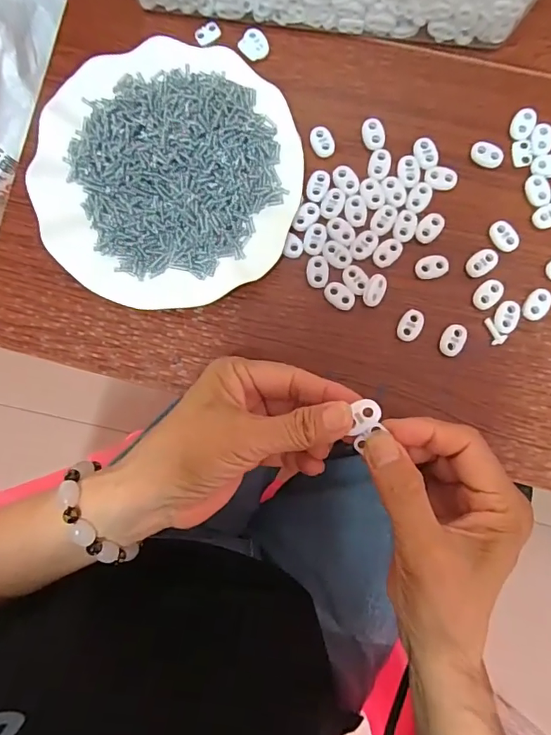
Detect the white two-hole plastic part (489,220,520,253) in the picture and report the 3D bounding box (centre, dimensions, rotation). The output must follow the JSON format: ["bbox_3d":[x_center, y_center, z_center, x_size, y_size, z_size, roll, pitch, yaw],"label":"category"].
[{"bbox_3d":[0.161,-0.092,0.338,0.017,0.005,0.023,-30,86,2],"label":"white two-hole plastic part"}]

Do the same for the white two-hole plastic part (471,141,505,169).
[{"bbox_3d":[0.151,-0.152,0.344,0.022,0.006,0.015,26,89,4],"label":"white two-hole plastic part"}]

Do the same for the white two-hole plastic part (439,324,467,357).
[{"bbox_3d":[0.123,-0.019,0.334,0.015,0.004,0.023,26,89,4],"label":"white two-hole plastic part"}]

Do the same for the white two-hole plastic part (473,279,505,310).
[{"bbox_3d":[0.148,-0.051,0.334,0.023,0.004,0.015,-41,86,1],"label":"white two-hole plastic part"}]

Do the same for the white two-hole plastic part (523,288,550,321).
[{"bbox_3d":[0.181,-0.043,0.332,0.015,0.005,0.022,24,89,4],"label":"white two-hole plastic part"}]

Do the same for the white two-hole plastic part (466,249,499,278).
[{"bbox_3d":[0.145,-0.073,0.336,0.023,0.004,0.015,-43,86,1],"label":"white two-hole plastic part"}]

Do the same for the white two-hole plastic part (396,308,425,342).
[{"bbox_3d":[0.095,-0.030,0.336,0.016,0.004,0.024,23,89,4],"label":"white two-hole plastic part"}]

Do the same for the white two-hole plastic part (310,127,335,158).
[{"bbox_3d":[0.034,-0.163,0.347,0.016,0.004,0.023,-22,86,2],"label":"white two-hole plastic part"}]

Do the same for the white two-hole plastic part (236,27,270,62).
[{"bbox_3d":[-0.016,-0.241,0.360,0.024,0.005,0.022,0,88,3],"label":"white two-hole plastic part"}]

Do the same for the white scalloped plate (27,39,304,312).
[{"bbox_3d":[-0.074,-0.133,0.342,0.177,0.026,0.180,0,88,3],"label":"white scalloped plate"}]

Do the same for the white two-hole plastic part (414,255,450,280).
[{"bbox_3d":[0.110,-0.071,0.338,0.023,0.004,0.016,-17,87,3],"label":"white two-hole plastic part"}]

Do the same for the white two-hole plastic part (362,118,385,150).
[{"bbox_3d":[0.070,-0.168,0.345,0.015,0.004,0.023,-6,87,3],"label":"white two-hole plastic part"}]

